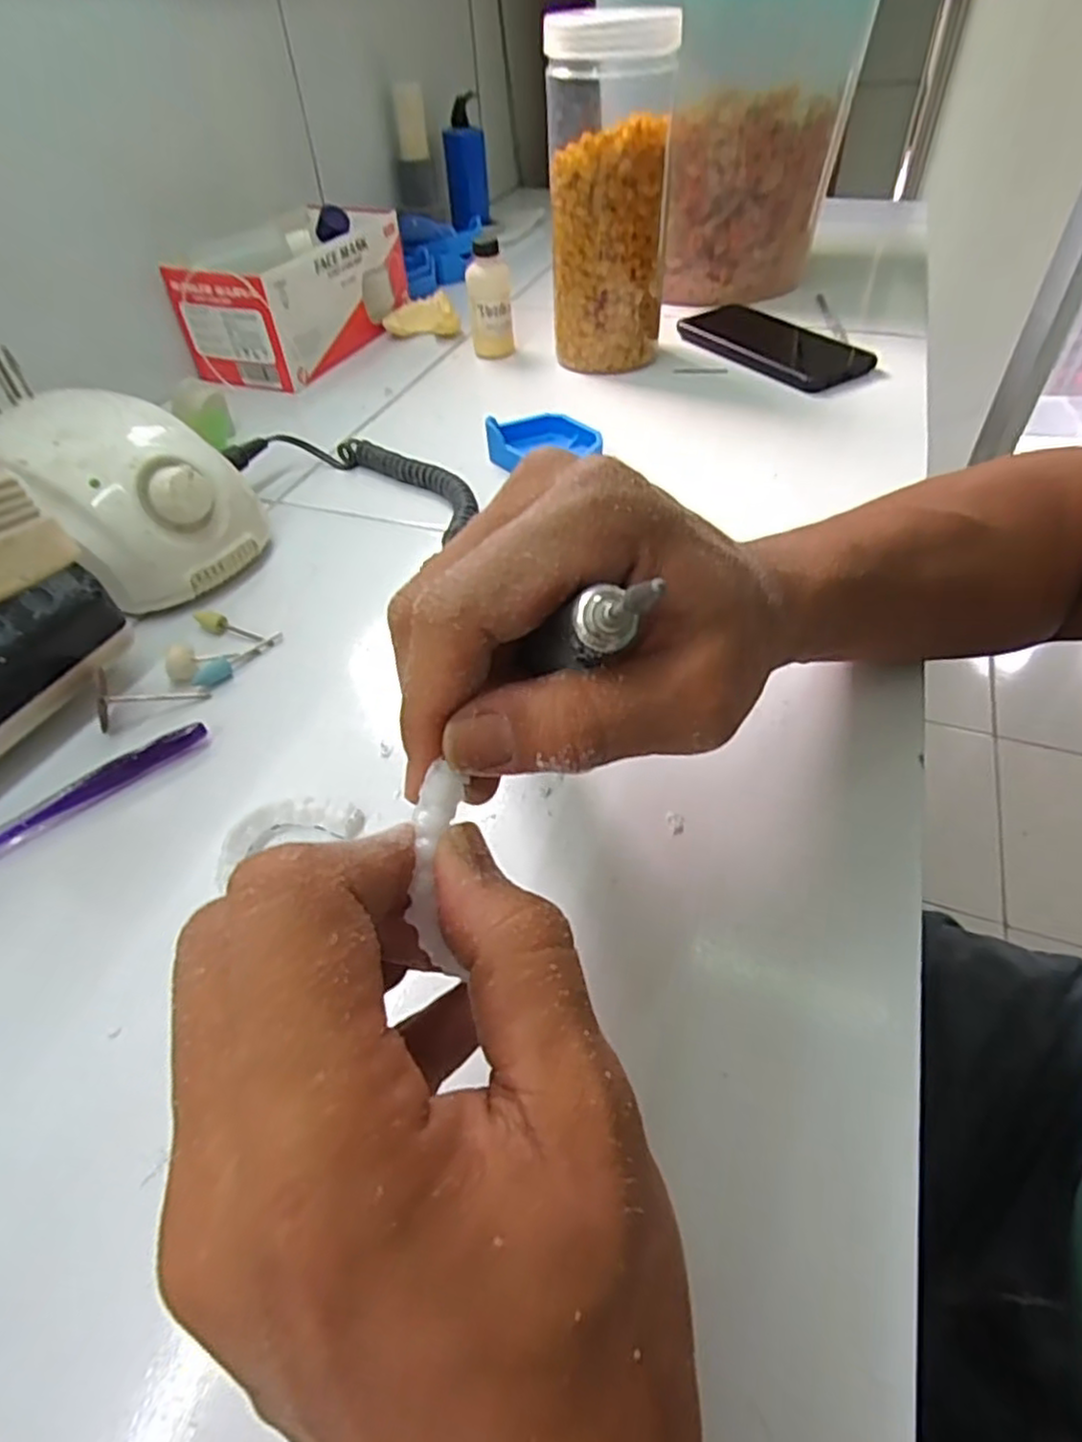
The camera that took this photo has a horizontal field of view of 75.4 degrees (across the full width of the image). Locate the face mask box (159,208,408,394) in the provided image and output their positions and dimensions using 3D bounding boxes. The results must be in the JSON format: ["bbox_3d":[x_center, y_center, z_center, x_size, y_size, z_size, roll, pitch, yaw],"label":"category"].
[{"bbox_3d":[-0.214,-0.387,0.627,0.112,0.085,0.205,17,51,19],"label":"face mask box"}]

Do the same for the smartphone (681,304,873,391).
[{"bbox_3d":[0.197,-0.323,0.596,0.088,0.014,0.165,-30,52,-21],"label":"smartphone"}]

